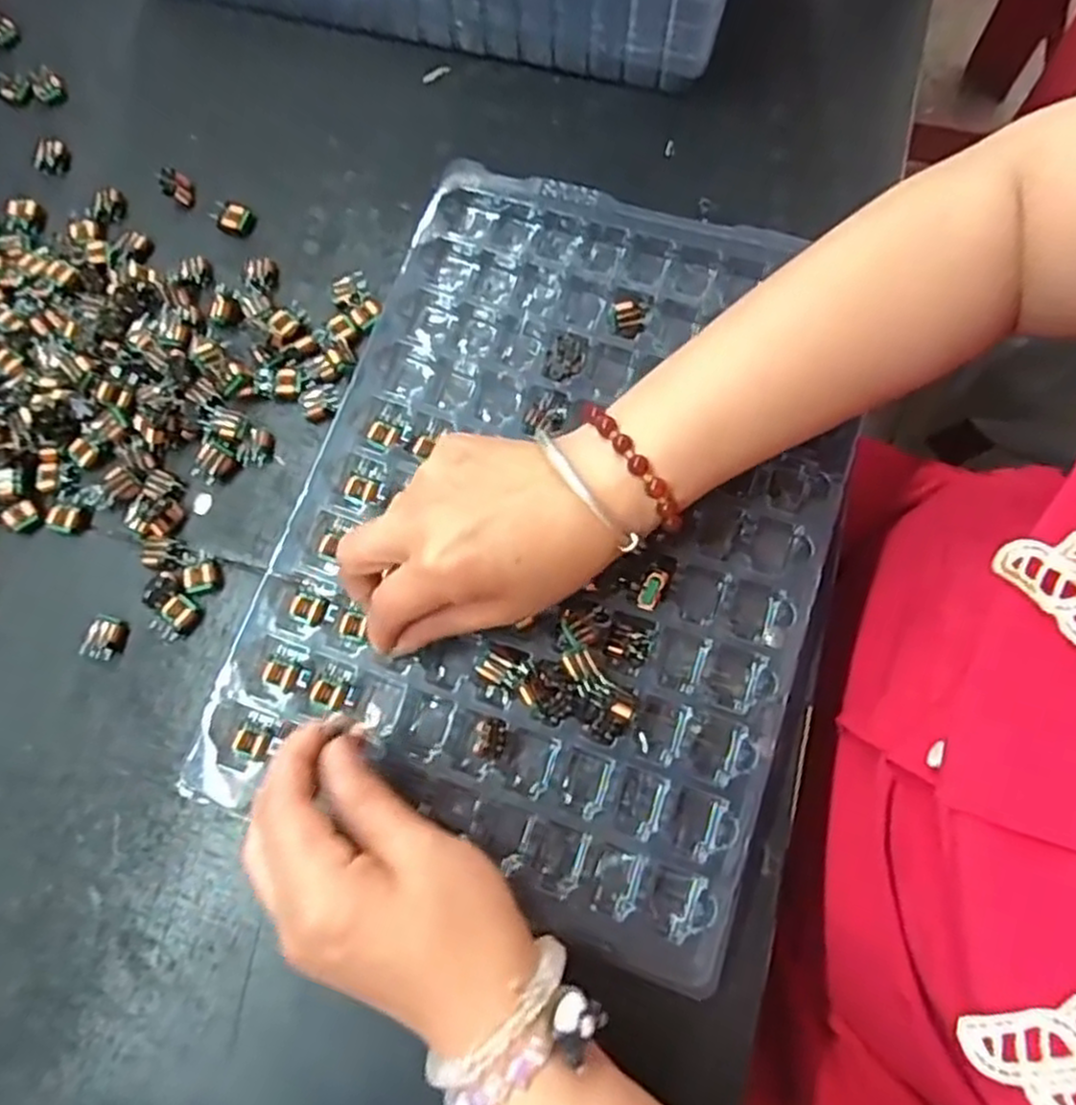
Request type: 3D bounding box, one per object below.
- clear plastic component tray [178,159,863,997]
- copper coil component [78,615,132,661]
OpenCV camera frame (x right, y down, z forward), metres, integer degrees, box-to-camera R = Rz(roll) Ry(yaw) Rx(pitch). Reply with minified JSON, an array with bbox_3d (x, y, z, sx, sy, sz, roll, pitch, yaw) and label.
[{"bbox_3d":[0.012,-0.017,0.344,0.239,0.034,0.333,18,74,7],"label":"clear plastic component tray"},{"bbox_3d":[-0.202,0.040,0.345,0.016,0.009,0.020,14,73,6],"label":"copper coil component"}]

